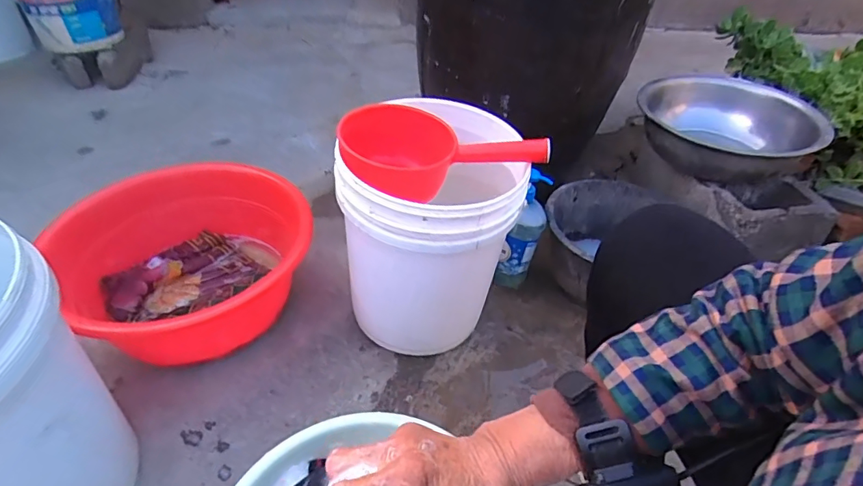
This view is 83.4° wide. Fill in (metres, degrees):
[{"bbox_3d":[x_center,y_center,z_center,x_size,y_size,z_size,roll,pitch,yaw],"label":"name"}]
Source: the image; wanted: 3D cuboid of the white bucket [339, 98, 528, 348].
[{"bbox_3d":[0.007,-0.003,0.849,0.259,0.371,0.290,24,46,22],"label":"white bucket"}]

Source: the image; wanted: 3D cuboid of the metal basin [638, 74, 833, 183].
[{"bbox_3d":[0.613,-0.233,1.035,0.362,0.122,0.330,2,42,-2],"label":"metal basin"}]

